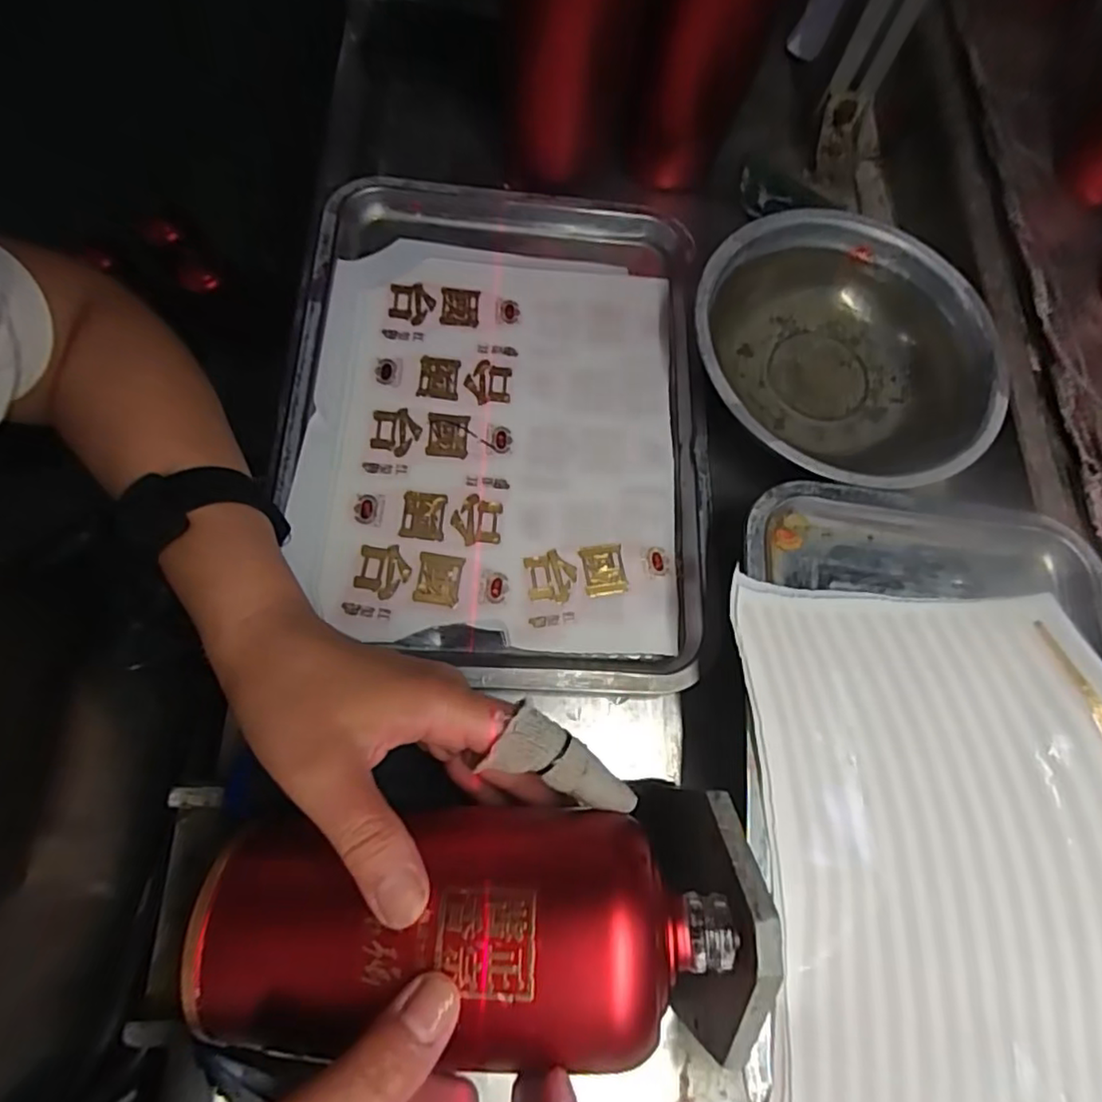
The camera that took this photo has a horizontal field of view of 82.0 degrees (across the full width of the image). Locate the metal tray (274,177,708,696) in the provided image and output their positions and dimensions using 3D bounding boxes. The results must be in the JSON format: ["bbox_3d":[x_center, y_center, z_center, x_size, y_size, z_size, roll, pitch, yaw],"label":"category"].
[{"bbox_3d":[-0.030,-0.086,0.404,0.251,0.032,0.336,0,75,4],"label":"metal tray"}]

